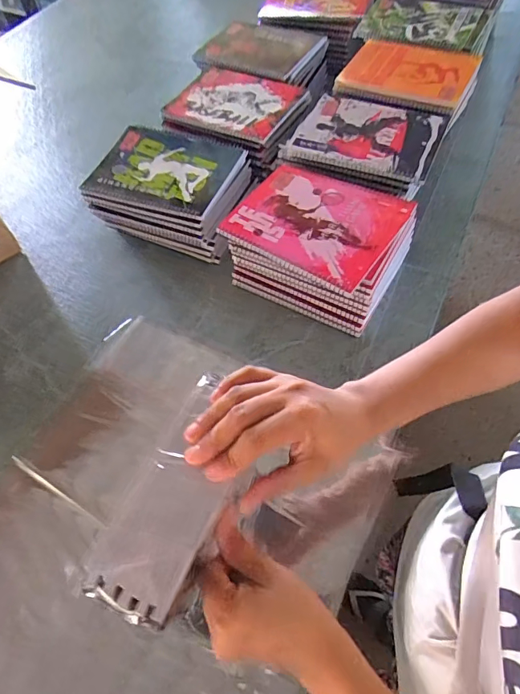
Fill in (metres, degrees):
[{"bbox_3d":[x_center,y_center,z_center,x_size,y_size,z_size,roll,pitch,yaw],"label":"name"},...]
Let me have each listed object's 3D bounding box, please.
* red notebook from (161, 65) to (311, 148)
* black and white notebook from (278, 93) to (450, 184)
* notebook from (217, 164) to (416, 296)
[{"bbox_3d":[-0.036,-0.379,0.687,0.200,0.013,0.145,24,62,18],"label":"red notebook"},{"bbox_3d":[0.149,-0.299,0.621,0.191,0.015,0.159,20,60,16],"label":"black and white notebook"},{"bbox_3d":[0.072,-0.162,0.554,0.186,0.016,0.169,30,64,21],"label":"notebook"}]

